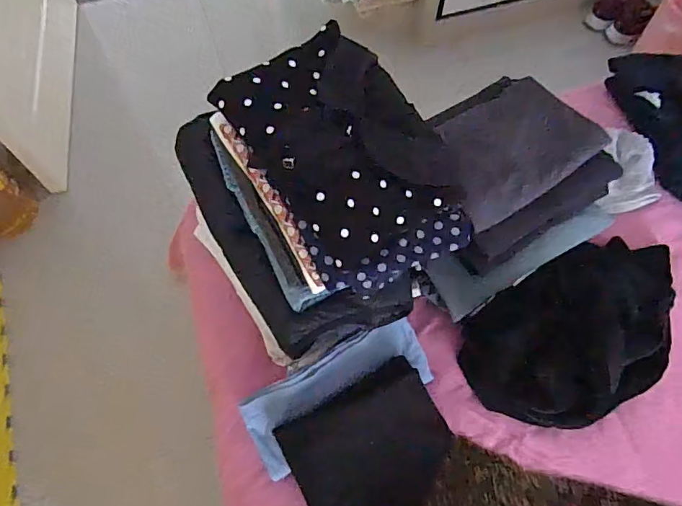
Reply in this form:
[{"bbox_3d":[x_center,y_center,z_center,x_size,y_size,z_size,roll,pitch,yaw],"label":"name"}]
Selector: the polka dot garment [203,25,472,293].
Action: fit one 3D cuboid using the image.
[{"bbox_3d":[0.013,-0.109,0.540,0.203,0.094,0.283,-30,70,-14],"label":"polka dot garment"}]

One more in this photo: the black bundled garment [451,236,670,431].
[{"bbox_3d":[0.362,0.091,0.685,0.380,0.107,0.197,-27,68,-11],"label":"black bundled garment"}]

